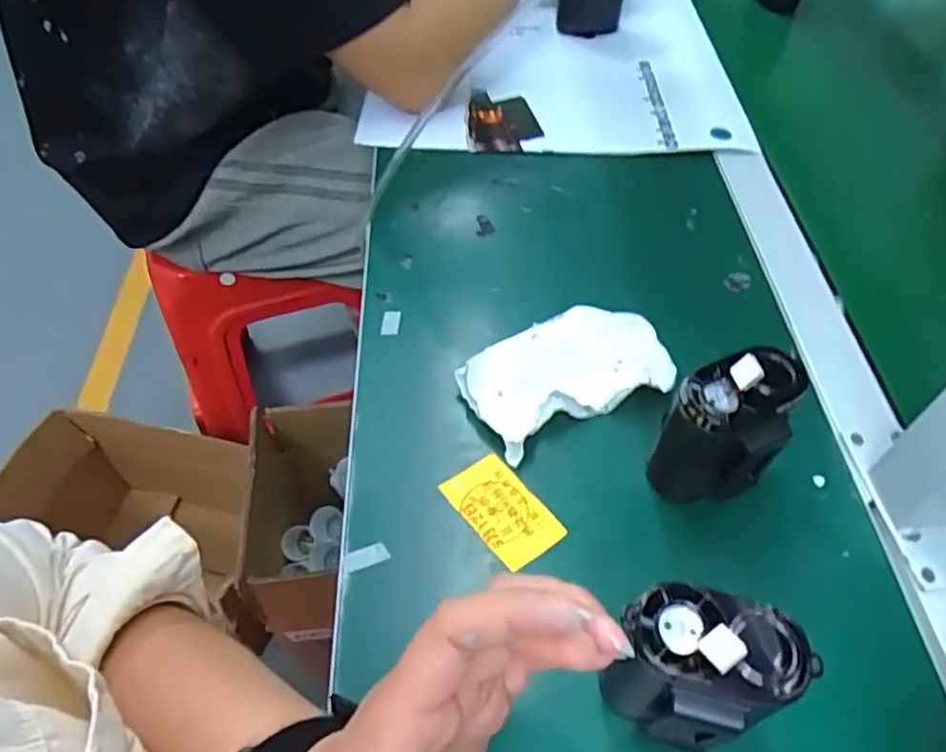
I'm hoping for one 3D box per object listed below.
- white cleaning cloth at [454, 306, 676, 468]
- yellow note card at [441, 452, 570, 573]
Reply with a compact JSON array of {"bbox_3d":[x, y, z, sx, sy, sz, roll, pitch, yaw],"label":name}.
[{"bbox_3d":[0.058,-0.003,0.429,0.127,0.023,0.080,-22,54,-14],"label":"white cleaning cloth"},{"bbox_3d":[0.016,0.076,0.380,0.040,0.004,0.064,-33,64,-21],"label":"yellow note card"}]

